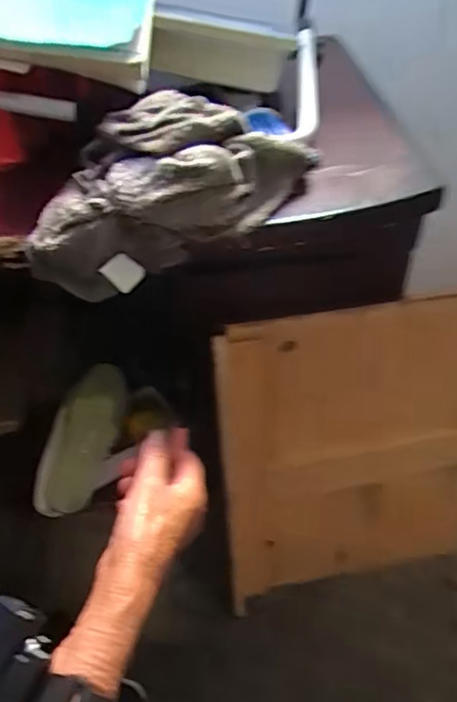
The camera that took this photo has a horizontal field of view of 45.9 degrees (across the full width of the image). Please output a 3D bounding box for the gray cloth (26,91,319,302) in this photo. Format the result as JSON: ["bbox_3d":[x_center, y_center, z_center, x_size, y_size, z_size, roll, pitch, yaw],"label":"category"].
[{"bbox_3d":[-0.043,-0.132,0.443,0.229,0.115,0.104,-3,45,-2],"label":"gray cloth"}]

